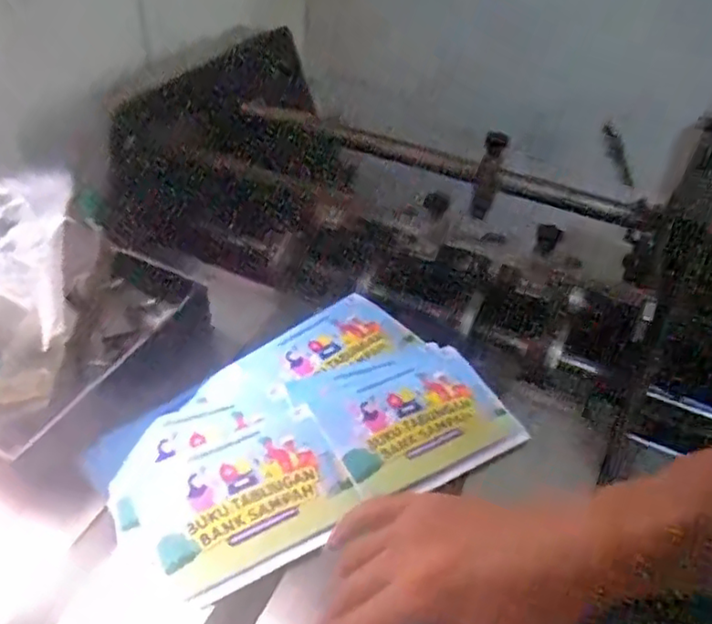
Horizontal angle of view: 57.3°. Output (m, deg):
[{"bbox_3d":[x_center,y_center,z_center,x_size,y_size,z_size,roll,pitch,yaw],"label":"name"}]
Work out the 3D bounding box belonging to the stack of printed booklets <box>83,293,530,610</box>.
[{"bbox_3d":[-0.045,0.096,0.547,0.308,0.013,0.218,-25,49,-29],"label":"stack of printed booklets"}]

